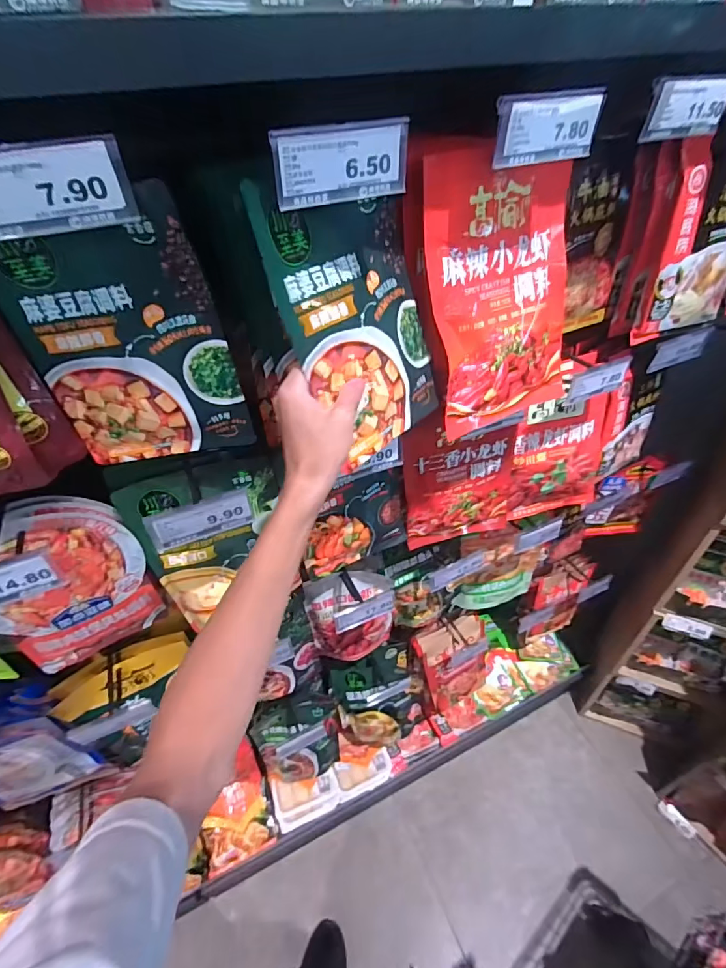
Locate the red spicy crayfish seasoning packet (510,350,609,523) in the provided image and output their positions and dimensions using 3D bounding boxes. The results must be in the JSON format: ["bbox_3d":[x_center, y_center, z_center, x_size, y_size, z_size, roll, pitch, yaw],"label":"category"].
[{"bbox_3d":[0.302,-0.062,0.730,0.154,0.249,0.030,-14,31,-5],"label":"red spicy crayfish seasoning packet"}]

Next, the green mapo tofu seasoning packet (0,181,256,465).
[{"bbox_3d":[-0.201,-0.113,0.404,0.162,0.224,0.013,-6,44,-4],"label":"green mapo tofu seasoning packet"}]

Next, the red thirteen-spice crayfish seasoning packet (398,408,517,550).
[{"bbox_3d":[0.148,-0.002,0.699,0.179,0.231,0.027,-12,44,-10],"label":"red thirteen-spice crayfish seasoning packet"}]

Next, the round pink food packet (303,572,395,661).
[{"bbox_3d":[-0.022,0.253,0.893,0.159,0.239,0.052,-10,44,-8],"label":"round pink food packet"}]

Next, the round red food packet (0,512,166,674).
[{"bbox_3d":[-0.354,0.130,0.561,0.170,0.238,0.037,-17,45,-15],"label":"round red food packet"}]

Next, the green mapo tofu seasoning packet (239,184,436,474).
[{"bbox_3d":[0.000,-0.137,0.413,0.010,0.215,0.173,7,29,45],"label":"green mapo tofu seasoning packet"}]

